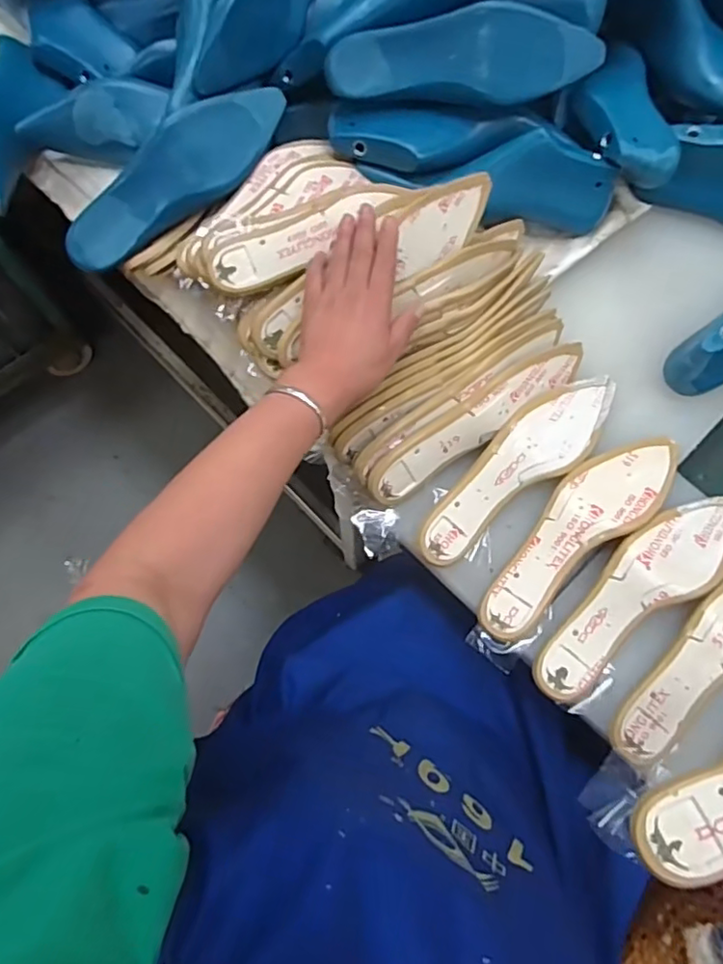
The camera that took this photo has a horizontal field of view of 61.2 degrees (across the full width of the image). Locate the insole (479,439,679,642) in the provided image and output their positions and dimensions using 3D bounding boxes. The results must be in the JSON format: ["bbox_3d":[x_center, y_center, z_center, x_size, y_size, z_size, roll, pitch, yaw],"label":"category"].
[{"bbox_3d":[0.206,0.039,0.578,0.259,0.029,0.075,-40,76,-11],"label":"insole"}]

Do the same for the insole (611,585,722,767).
[{"bbox_3d":[0.324,0.147,0.548,0.261,0.032,0.076,-31,74,-9],"label":"insole"}]

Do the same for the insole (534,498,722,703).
[{"bbox_3d":[0.256,0.094,0.560,0.256,0.029,0.076,-36,75,-10],"label":"insole"}]

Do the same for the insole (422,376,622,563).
[{"bbox_3d":[0.157,-0.021,0.599,0.260,0.041,0.071,-39,75,-11],"label":"insole"}]

